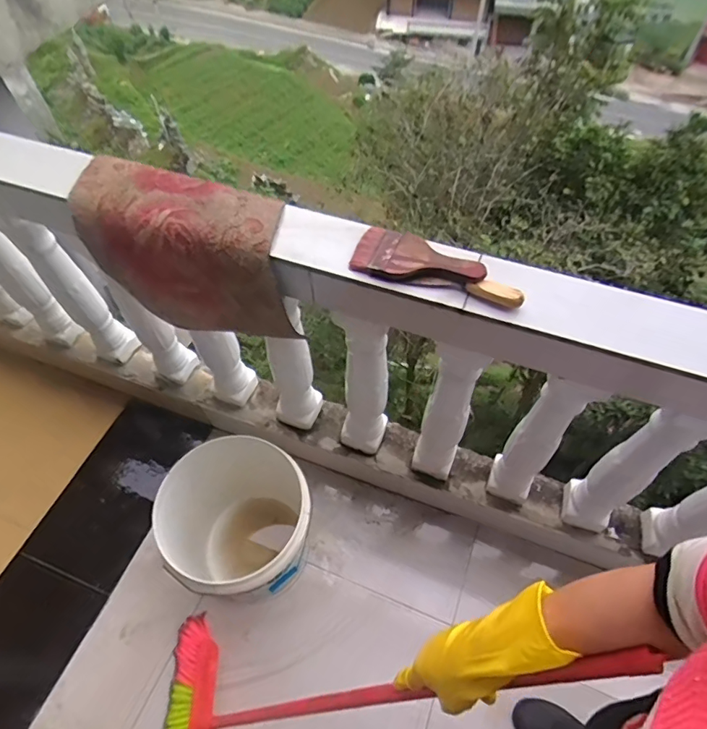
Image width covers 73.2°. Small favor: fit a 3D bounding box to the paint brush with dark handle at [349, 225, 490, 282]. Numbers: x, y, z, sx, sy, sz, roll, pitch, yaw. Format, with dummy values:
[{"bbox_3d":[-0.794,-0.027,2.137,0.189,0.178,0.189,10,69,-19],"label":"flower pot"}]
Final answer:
[{"bbox_3d":[0.095,-0.155,0.705,0.192,0.029,0.087,21,59,12],"label":"paint brush with dark handle"}]

